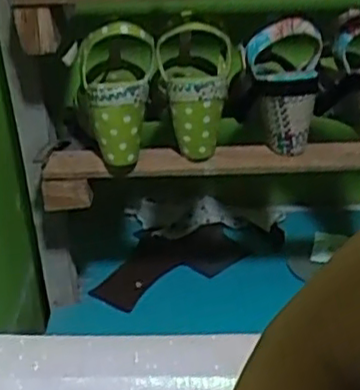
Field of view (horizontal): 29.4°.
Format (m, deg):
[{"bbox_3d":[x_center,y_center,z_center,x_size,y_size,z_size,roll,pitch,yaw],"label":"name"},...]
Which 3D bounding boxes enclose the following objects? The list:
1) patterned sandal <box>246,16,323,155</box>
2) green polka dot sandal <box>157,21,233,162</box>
[{"bbox_3d":[0.105,-0.113,0.717,0.073,0.136,0.054,5,30,7],"label":"patterned sandal"},{"bbox_3d":[0.014,-0.108,0.725,0.078,0.130,0.067,2,30,2],"label":"green polka dot sandal"}]

